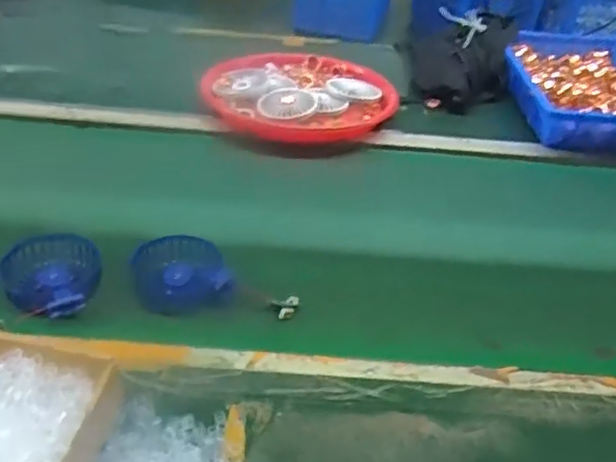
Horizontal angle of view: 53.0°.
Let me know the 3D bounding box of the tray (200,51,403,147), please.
[{"bbox_3d":[-0.014,-0.211,0.970,0.272,0.040,0.272,4,36,-3],"label":"tray"}]

